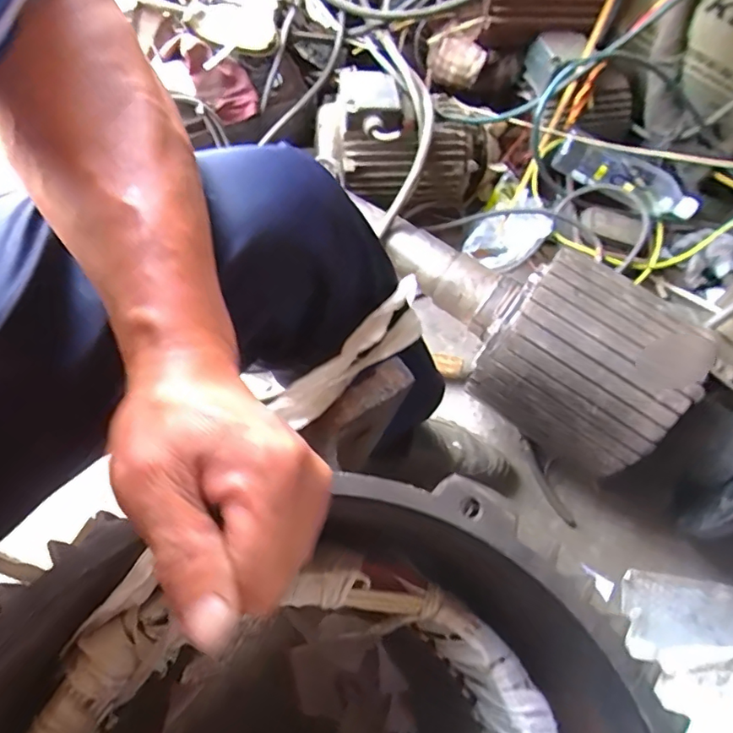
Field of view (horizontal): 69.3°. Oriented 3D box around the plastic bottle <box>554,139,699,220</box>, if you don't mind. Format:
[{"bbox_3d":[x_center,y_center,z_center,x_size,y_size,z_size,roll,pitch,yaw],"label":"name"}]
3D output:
[{"bbox_3d":[0.424,-0.305,0.863,0.238,0.063,0.053,25,62,6],"label":"plastic bottle"}]

